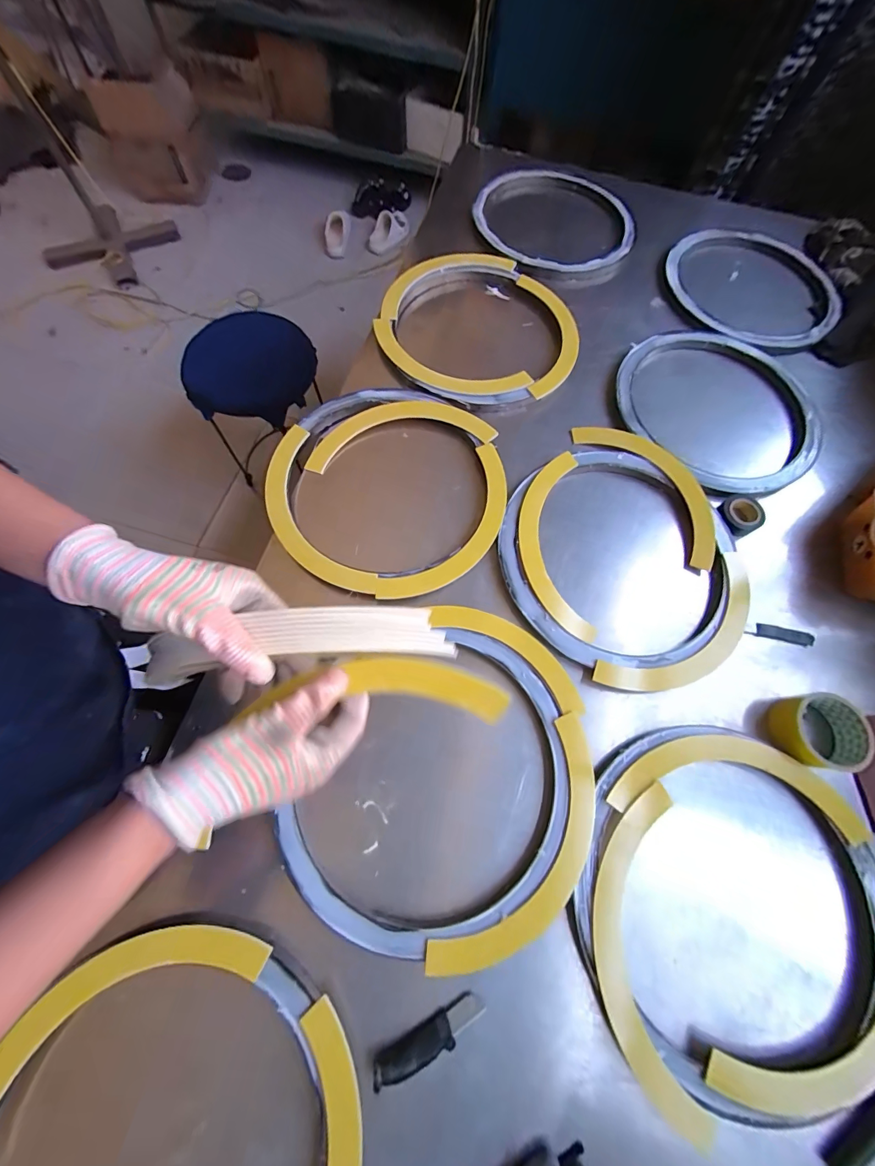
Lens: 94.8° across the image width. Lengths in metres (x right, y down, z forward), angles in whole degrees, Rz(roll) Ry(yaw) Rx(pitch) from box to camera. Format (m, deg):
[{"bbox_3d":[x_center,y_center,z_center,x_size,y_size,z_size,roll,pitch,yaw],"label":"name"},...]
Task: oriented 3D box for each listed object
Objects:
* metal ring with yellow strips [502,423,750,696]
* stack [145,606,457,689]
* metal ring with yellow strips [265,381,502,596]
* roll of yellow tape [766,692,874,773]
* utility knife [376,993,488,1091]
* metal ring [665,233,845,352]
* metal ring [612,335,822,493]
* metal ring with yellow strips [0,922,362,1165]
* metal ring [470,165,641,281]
[{"bbox_3d":[0.268,-0.044,0.562,0.347,0.016,0.358,1,69,-3],"label":"metal ring with yellow strips"},{"bbox_3d":[-0.111,0.049,0.319,0.238,0.078,0.033,-7,69,1],"label":"stack"},{"bbox_3d":[-0.068,-0.145,0.579,0.332,0.025,0.327,1,69,-3],"label":"metal ring with yellow strips"},{"bbox_3d":[0.461,0.178,0.483,0.089,0.050,0.082,1,69,-3],"label":"roll of yellow tape"},{"bbox_3d":[-0.007,0.428,0.376,0.107,0.014,0.027,-25,72,-12],"label":"utility knife"},{"bbox_3d":[0.620,-0.591,0.796,0.315,0.034,0.329,1,69,-3],"label":"metal ring"},{"bbox_3d":[0.477,-0.304,0.673,0.334,0.019,0.348,1,69,-3],"label":"metal ring"},{"bbox_3d":[-0.241,0.497,0.331,0.325,0.034,0.352,1,69,-3],"label":"metal ring with yellow strips"},{"bbox_3d":[0.239,-0.765,0.848,0.342,0.034,0.342,1,69,-3],"label":"metal ring"}]

